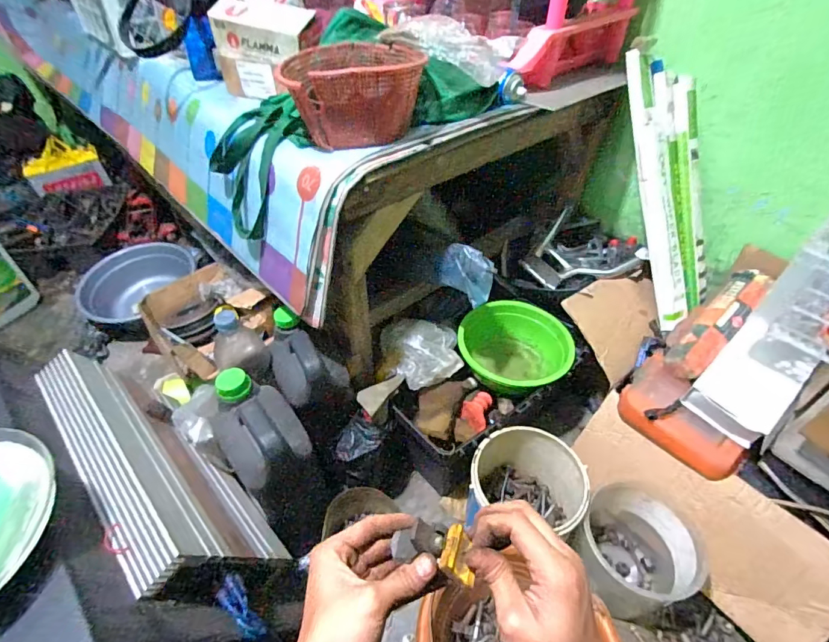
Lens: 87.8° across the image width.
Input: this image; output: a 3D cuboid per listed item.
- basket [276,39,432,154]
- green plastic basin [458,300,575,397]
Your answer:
[{"bbox_3d":[-0.083,-0.328,0.614,0.189,0.105,0.163,-6,44,-7],"label":"basket"},{"bbox_3d":[0.200,0.062,0.886,0.221,0.096,0.193,3,44,3],"label":"green plastic basin"}]

